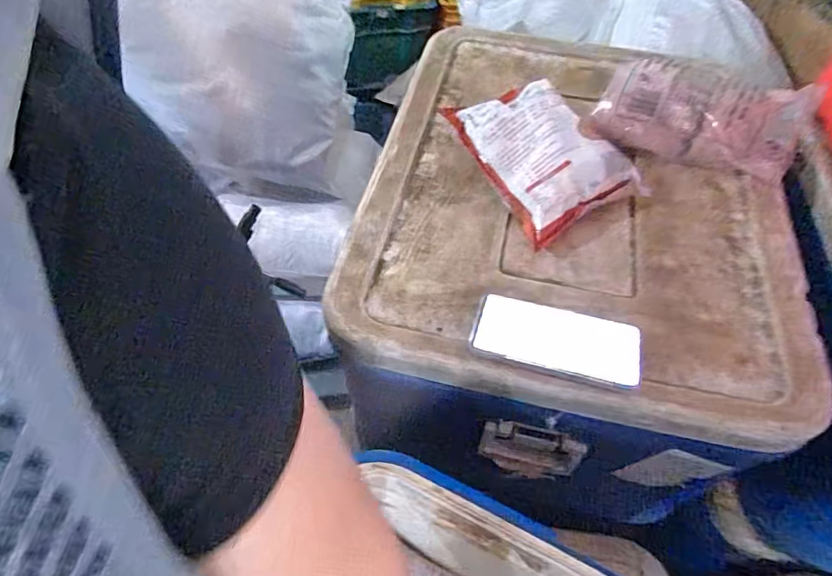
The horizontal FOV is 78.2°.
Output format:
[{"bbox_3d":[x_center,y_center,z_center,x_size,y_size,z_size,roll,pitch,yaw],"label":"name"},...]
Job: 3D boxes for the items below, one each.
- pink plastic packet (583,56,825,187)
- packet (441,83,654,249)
[{"bbox_3d":[0.391,-0.235,0.690,0.284,0.083,0.156,18,58,11],"label":"pink plastic packet"},{"bbox_3d":[0.161,-0.176,0.650,0.155,0.078,0.227,-22,60,-16],"label":"packet"}]

